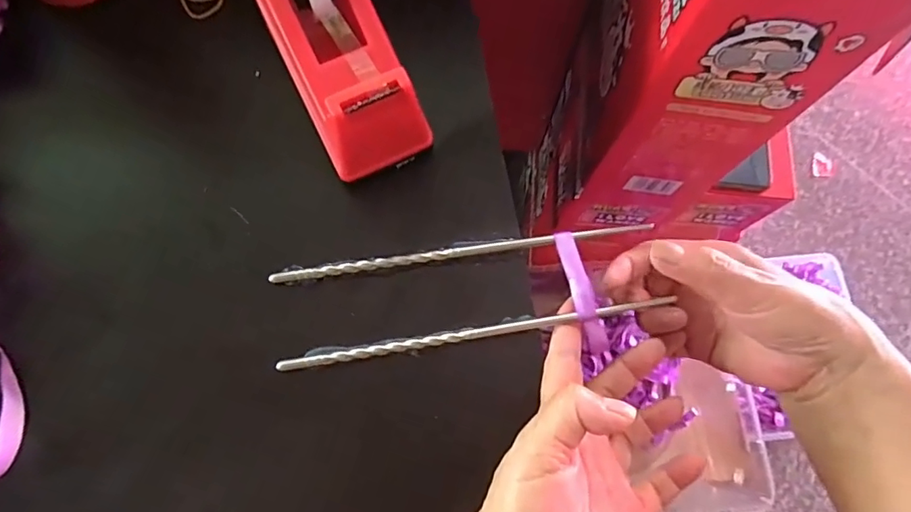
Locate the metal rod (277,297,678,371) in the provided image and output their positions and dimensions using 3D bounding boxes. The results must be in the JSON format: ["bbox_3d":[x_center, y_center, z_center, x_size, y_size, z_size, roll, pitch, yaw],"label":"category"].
[{"bbox_3d":[0.011,0.043,0.294,0.213,0.004,0.006,-9,71,-4],"label":"metal rod"}]

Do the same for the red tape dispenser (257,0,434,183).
[{"bbox_3d":[-0.074,-0.126,0.303,0.067,0.061,0.153,-23,75,-8],"label":"red tape dispenser"}]

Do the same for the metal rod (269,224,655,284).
[{"bbox_3d":[0.006,-0.003,0.308,0.219,0.006,0.008,-8,71,-4],"label":"metal rod"}]

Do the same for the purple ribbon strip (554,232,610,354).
[{"bbox_3d":[0.072,0.021,0.301,0.012,0.009,0.071,-15,82,-7],"label":"purple ribbon strip"}]

